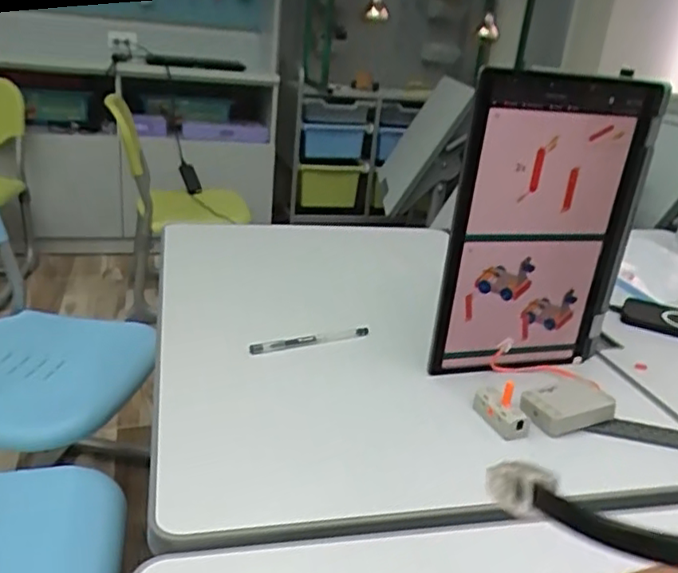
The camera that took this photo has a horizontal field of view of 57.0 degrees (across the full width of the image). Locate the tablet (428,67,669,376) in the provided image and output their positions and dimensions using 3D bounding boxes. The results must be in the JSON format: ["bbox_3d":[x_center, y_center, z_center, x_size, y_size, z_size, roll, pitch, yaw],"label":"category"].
[{"bbox_3d":[0.191,-0.046,0.594,0.189,0.303,0.011,-4,30,-16],"label":"tablet"}]

